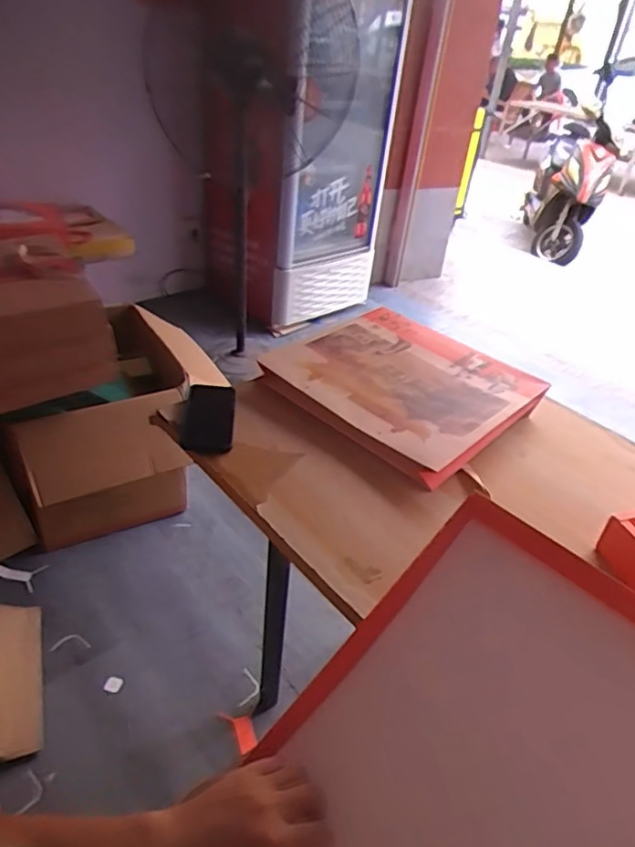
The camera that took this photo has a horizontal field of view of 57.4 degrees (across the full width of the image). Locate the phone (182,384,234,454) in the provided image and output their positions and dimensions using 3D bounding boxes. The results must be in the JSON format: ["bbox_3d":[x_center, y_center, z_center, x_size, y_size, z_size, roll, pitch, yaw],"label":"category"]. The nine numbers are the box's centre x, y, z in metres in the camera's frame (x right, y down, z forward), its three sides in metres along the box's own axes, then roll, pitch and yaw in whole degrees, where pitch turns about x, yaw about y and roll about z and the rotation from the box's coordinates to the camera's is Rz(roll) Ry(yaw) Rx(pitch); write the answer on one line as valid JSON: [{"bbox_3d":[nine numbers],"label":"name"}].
[{"bbox_3d":[-0.168,-0.009,0.896,0.080,0.011,0.150,-8,45,2],"label":"phone"}]

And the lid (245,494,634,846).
[{"bbox_3d":[0.152,0.288,0.505,0.371,0.045,0.332,-43,45,-12],"label":"lid"}]

